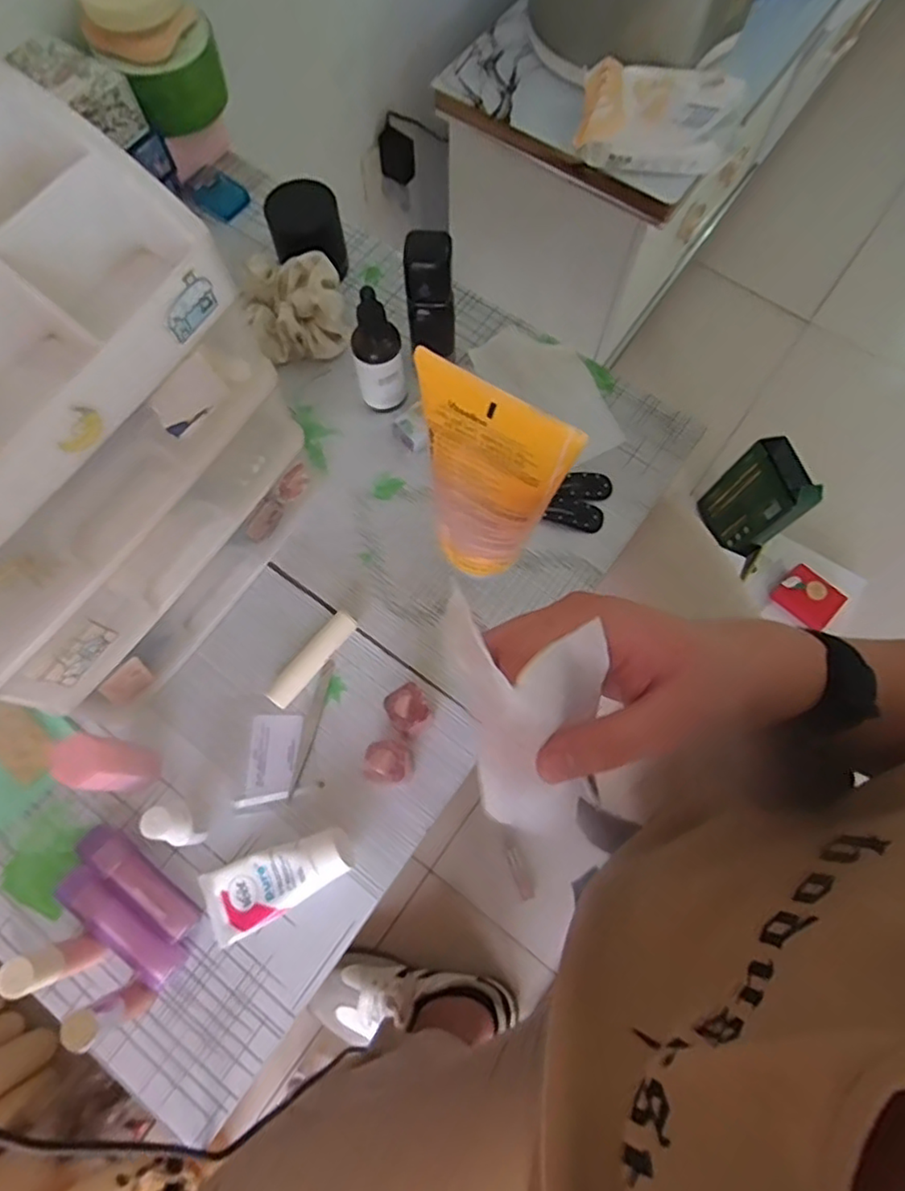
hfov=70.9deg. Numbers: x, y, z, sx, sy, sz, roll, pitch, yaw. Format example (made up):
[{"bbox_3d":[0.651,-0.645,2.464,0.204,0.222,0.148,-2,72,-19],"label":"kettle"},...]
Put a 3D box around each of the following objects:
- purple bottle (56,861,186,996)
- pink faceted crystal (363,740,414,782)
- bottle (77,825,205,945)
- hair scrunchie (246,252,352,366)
[{"bbox_3d":[-0.205,0.205,0.397,0.089,0.021,0.023,36,75,12],"label":"purple bottle"},{"bbox_3d":[-0.040,0.106,0.406,0.024,0.059,0.027,6,71,3],"label":"pink faceted crystal"},{"bbox_3d":[-0.198,0.179,0.400,0.091,0.020,0.021,37,76,13],"label":"bottle"},{"bbox_3d":[-0.129,-0.237,0.519,0.076,0.053,0.076,0,71,1],"label":"hair scrunchie"}]

